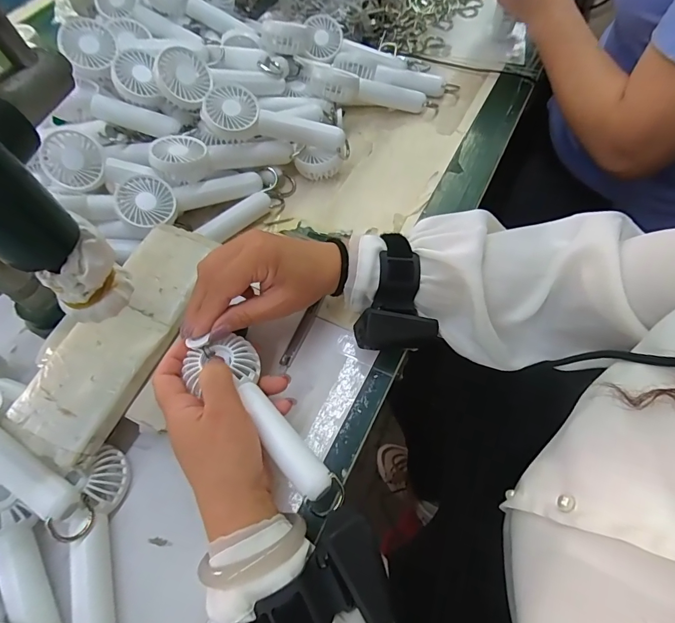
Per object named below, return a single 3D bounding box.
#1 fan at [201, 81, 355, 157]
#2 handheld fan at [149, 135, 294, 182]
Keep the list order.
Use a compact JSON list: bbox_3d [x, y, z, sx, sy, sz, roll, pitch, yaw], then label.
[{"bbox_3d":[-0.063,-0.198,0.433,0.159,0.032,0.050,11,61,-13],"label":"fan"},{"bbox_3d":[-0.122,-0.171,0.432,0.144,0.027,0.049,-12,60,-23],"label":"handheld fan"}]

